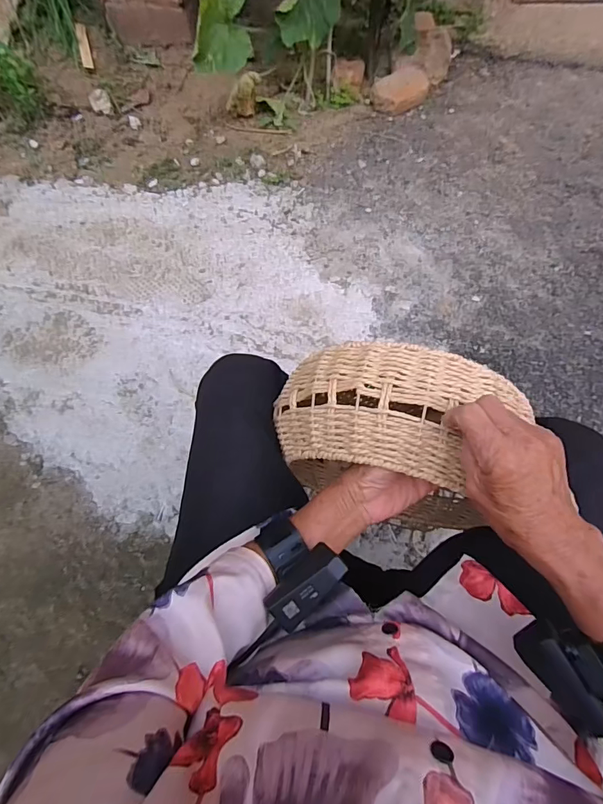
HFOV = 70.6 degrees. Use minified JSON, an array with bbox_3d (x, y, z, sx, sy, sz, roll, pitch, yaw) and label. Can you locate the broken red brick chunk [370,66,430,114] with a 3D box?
[{"bbox_3d":[0.327,-1.050,1.436,0.201,0.053,0.146,-35,69,-15],"label":"broken red brick chunk"}]

